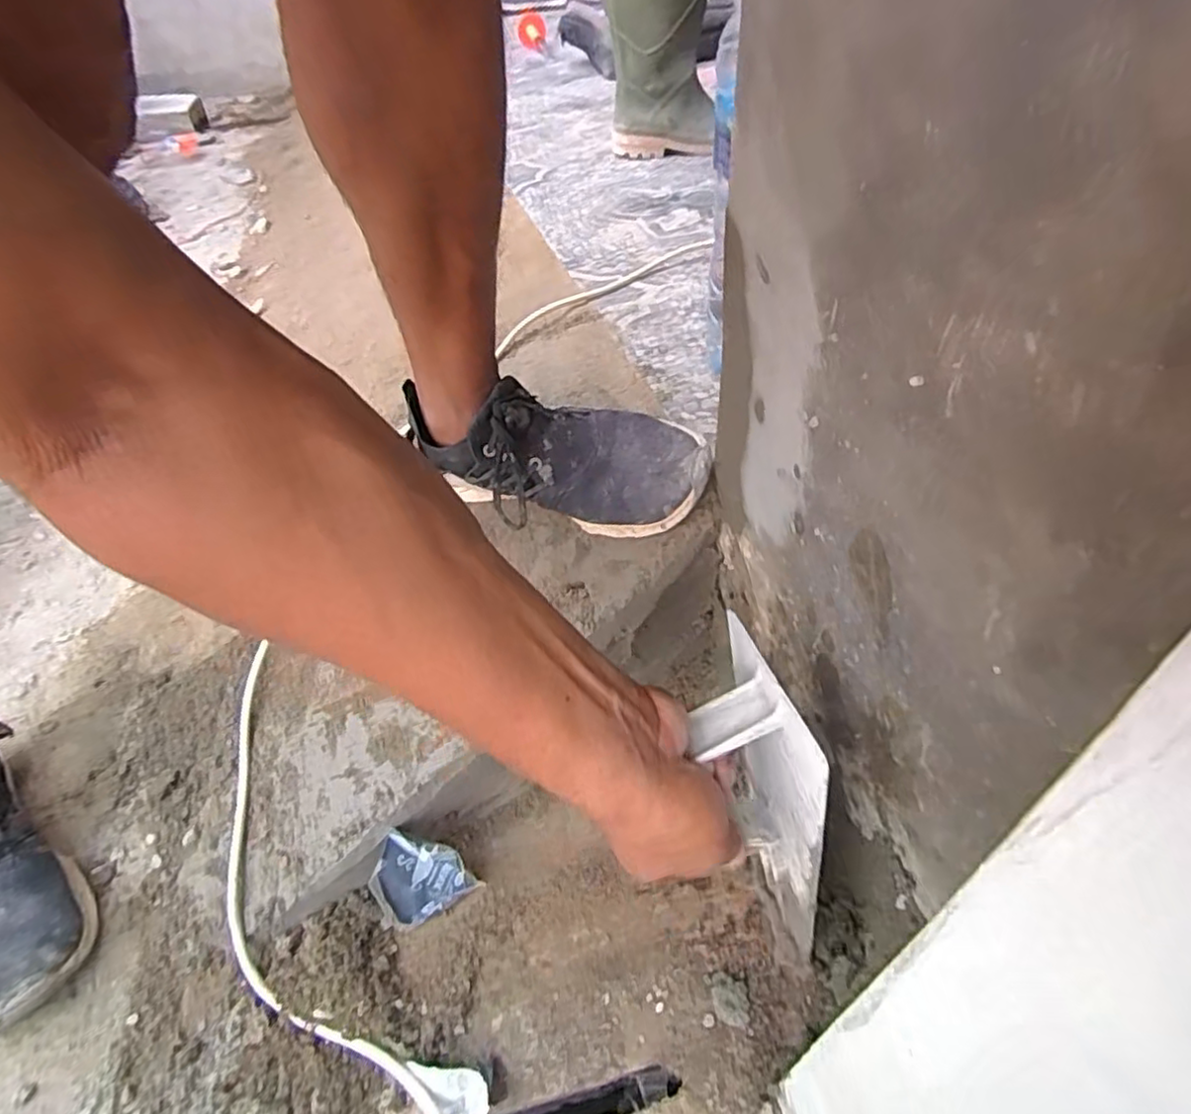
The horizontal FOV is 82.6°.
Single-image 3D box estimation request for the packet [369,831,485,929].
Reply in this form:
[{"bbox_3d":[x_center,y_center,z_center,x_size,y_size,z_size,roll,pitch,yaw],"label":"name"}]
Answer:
[{"bbox_3d":[-0.131,0.242,0.504,0.059,0.077,0.028,-43,18,-27],"label":"packet"}]

